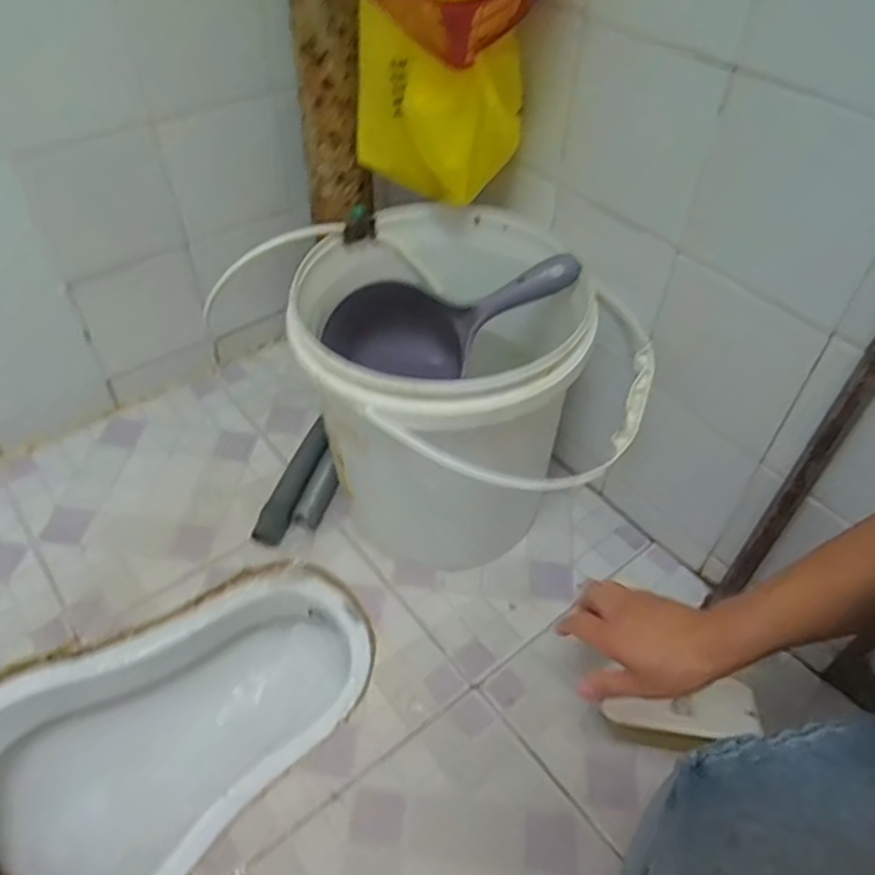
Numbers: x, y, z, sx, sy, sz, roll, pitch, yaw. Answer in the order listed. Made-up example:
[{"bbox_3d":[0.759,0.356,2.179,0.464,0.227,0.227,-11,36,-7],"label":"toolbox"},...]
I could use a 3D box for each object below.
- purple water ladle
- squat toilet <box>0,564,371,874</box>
[{"bbox_3d":[0.004,-0.125,0.733,0.299,0.137,0.067,-12,34,37],"label":"purple water ladle"},{"bbox_3d":[-0.276,0.365,0.738,0.444,0.234,0.267,-31,54,-28],"label":"squat toilet"}]

